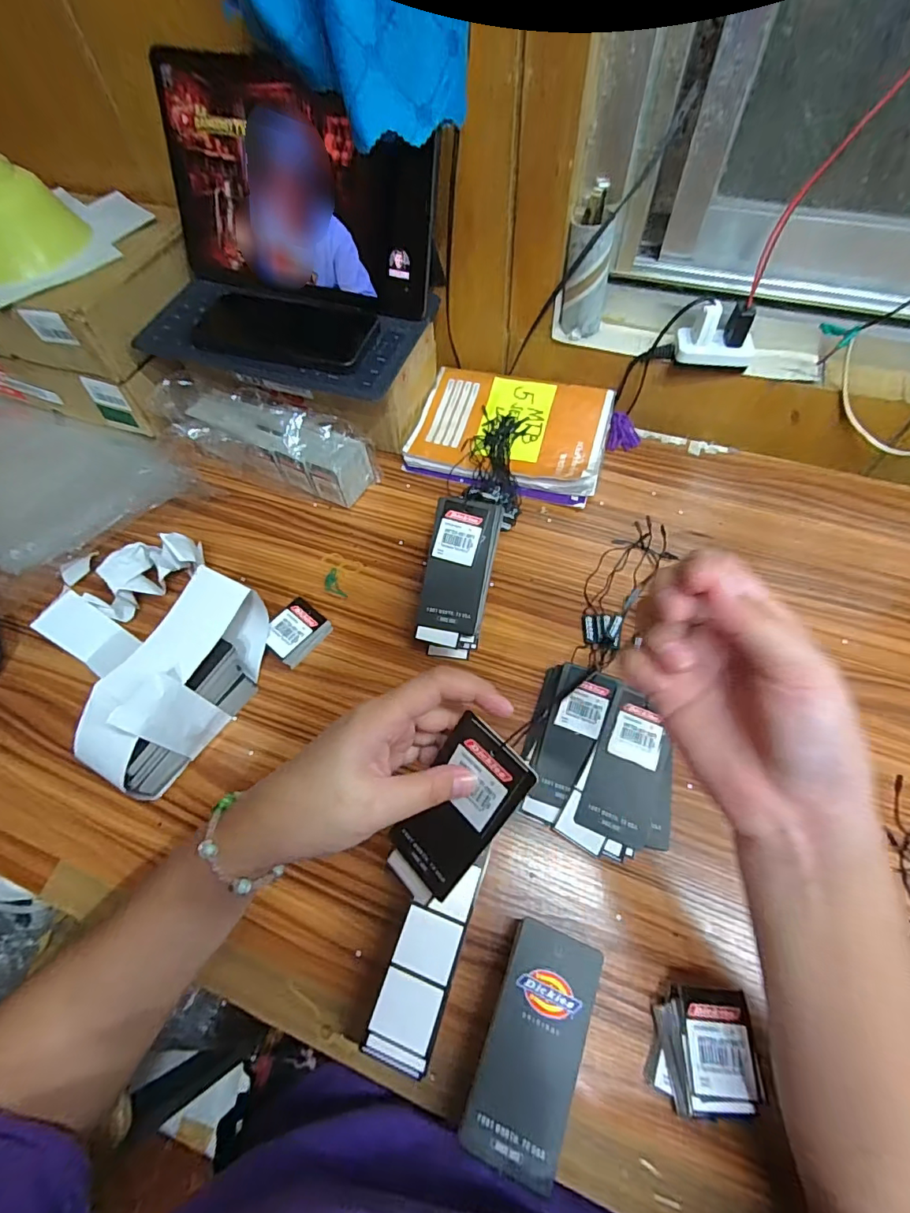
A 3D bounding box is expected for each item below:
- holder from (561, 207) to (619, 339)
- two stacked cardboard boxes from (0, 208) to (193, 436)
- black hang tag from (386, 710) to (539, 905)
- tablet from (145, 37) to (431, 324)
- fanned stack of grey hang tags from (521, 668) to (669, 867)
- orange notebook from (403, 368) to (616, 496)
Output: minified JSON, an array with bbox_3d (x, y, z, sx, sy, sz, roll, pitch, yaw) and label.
[{"bbox_3d":[0.130,-0.324,0.497,0.044,0.096,0.040,11,63,8],"label":"holder"},{"bbox_3d":[-0.431,-0.333,0.573,0.279,0.141,0.185,16,63,11],"label":"two stacked cardboard boxes"},{"bbox_3d":[-0.003,0.118,0.273,0.048,0.127,0.006,39,28,27],"label":"black hang tag"},{"bbox_3d":[-0.147,-0.383,0.466,0.267,0.165,0.014,16,40,9],"label":"tablet"},{"bbox_3d":[0.108,0.114,0.379,0.103,0.022,0.127,8,62,7],"label":"fanned stack of grey hang tags"},{"bbox_3d":[0.061,-0.193,0.553,0.205,0.025,0.142,12,63,9],"label":"orange notebook"}]

